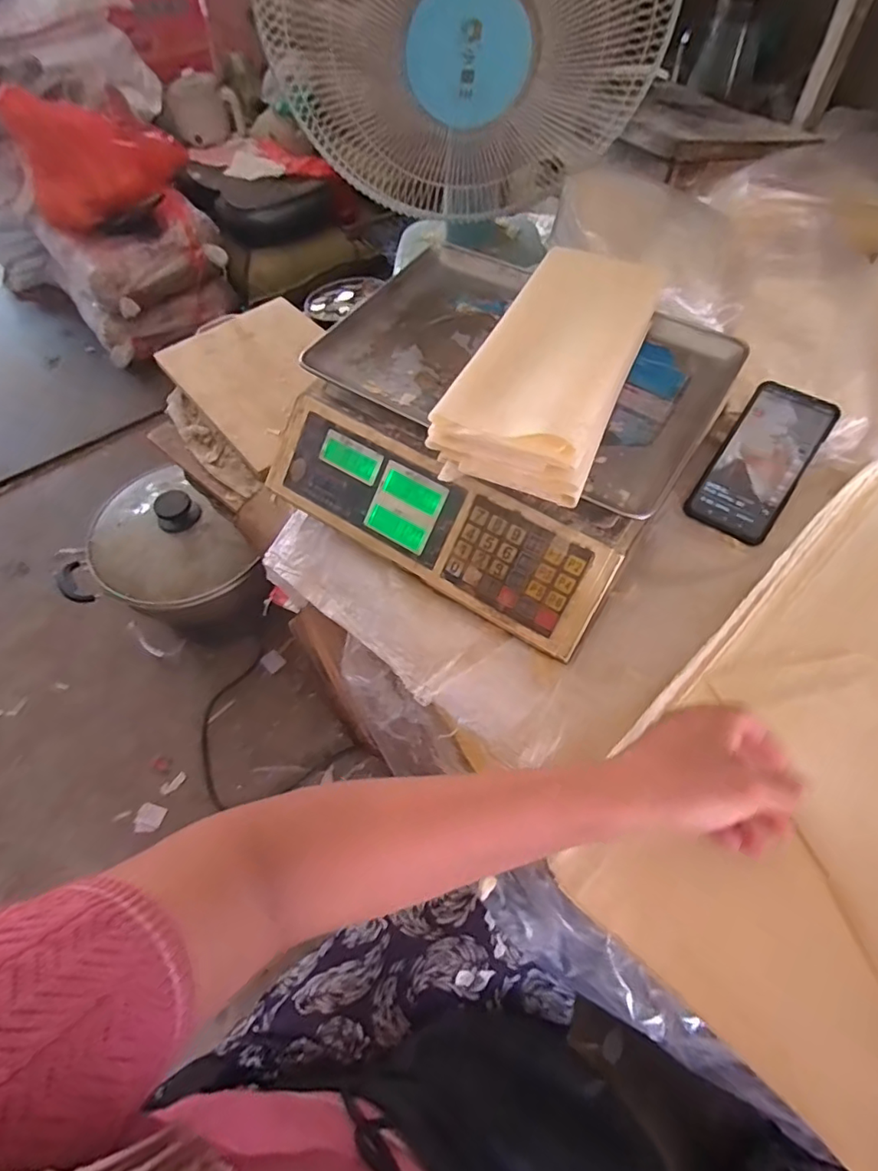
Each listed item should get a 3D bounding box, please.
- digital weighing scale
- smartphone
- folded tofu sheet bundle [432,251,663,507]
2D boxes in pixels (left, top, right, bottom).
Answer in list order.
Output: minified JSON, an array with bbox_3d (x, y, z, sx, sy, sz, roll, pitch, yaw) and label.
[{"bbox_3d":[0.052,-0.154,0.515,0.333,0.101,0.309,29,63,19],"label":"digital weighing scale"},{"bbox_3d":[0.305,-0.118,0.526,0.075,0.010,0.156,32,87,21],"label":"smartphone"},{"bbox_3d":[0.089,-0.174,0.433,0.112,0.053,0.227,20,60,15],"label":"folded tofu sheet bundle"}]

